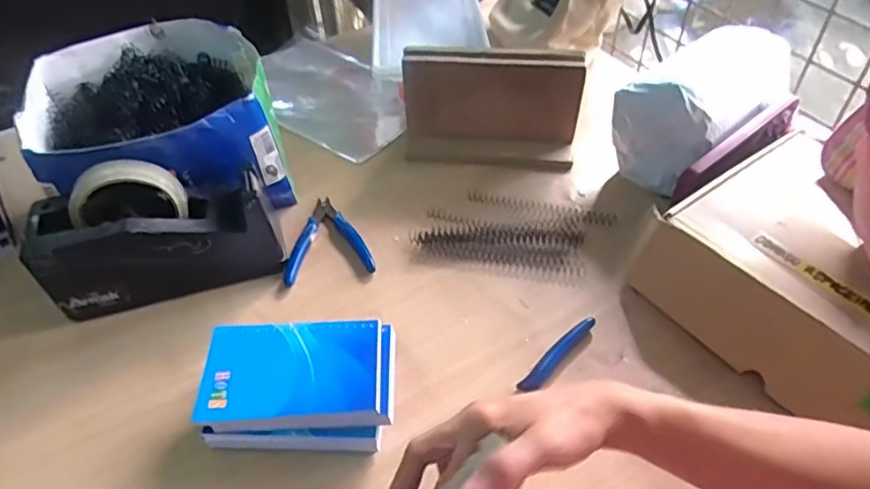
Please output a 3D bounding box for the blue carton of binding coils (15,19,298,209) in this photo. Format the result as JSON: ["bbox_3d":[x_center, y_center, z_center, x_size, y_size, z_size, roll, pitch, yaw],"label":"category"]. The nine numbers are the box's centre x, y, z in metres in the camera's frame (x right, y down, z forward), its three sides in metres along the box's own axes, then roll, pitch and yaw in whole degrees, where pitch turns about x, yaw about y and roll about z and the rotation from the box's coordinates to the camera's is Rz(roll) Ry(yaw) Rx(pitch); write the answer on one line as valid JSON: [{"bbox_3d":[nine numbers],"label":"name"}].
[{"bbox_3d":[-0.295,-0.121,0.637,0.245,0.134,0.244,-10,48,-7],"label":"blue carton of binding coils"}]

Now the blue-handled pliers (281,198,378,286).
[{"bbox_3d":[-0.113,-0.009,0.618,0.087,0.008,0.113,-8,48,-5],"label":"blue-handled pliers"}]

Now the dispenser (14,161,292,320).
[{"bbox_3d":[-0.256,-0.012,0.546,0.206,0.121,0.084,-9,48,-6],"label":"dispenser"}]

